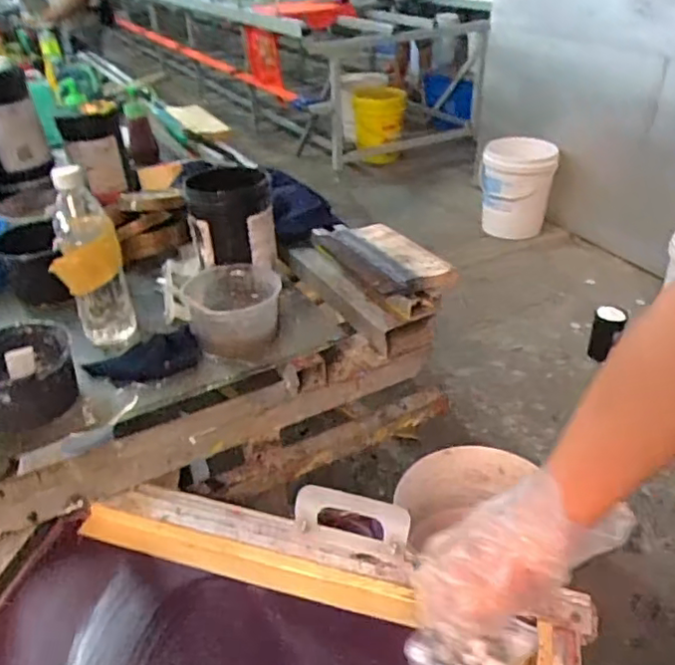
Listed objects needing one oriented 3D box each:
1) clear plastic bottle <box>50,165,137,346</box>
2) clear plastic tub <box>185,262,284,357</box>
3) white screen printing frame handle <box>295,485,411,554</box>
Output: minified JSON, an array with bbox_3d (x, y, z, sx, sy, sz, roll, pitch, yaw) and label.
[{"bbox_3d":[-0.291,-0.086,0.724,0.076,0.202,0.079,-15,36,-18],"label":"clear plastic bottle"},{"bbox_3d":[-0.124,-0.029,0.740,0.099,0.068,0.105,-3,34,-1],"label":"clear plastic tub"},{"bbox_3d":[0.014,0.186,0.630,0.116,0.010,0.046,9,81,14],"label":"white screen printing frame handle"}]

